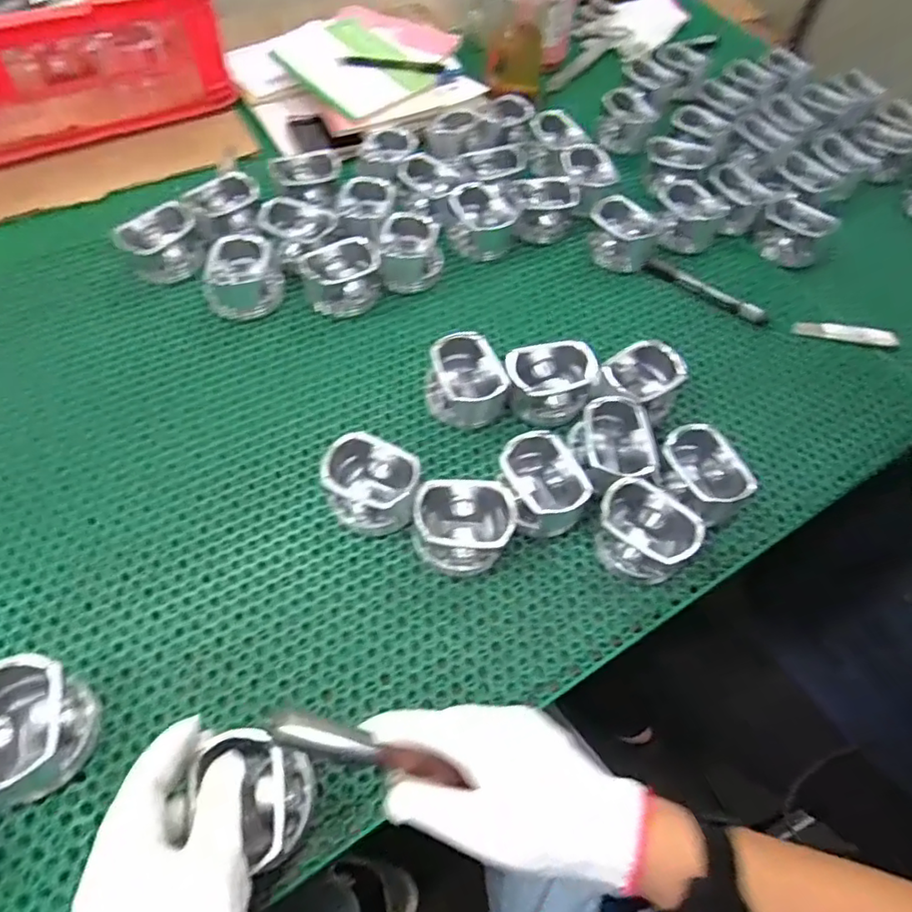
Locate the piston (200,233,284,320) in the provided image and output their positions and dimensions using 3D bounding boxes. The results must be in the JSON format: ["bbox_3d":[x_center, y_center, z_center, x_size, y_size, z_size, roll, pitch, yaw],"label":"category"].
[{"bbox_3d":[-0.219,-0.185,0.607,0.074,0.054,0.074,-10,59,-9],"label":"piston"}]

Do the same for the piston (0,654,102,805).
[{"bbox_3d":[-0.271,0.169,0.375,0.061,0.057,0.076,-16,60,-12],"label":"piston"}]

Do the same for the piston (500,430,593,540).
[{"bbox_3d":[0.070,0.022,0.493,0.065,0.053,0.074,-12,59,-10],"label":"piston"}]

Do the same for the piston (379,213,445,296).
[{"bbox_3d":[-0.047,-0.222,0.643,0.065,0.053,0.064,1,58,-2],"label":"piston"}]

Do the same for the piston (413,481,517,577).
[{"bbox_3d":[0.006,0.056,0.468,0.076,0.053,0.058,-1,58,-4],"label":"piston"}]

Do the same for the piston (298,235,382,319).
[{"bbox_3d":[-0.118,-0.185,0.611,0.078,0.049,0.069,-3,58,-5],"label":"piston"}]

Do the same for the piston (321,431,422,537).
[{"bbox_3d":[-0.069,0.025,0.481,0.076,0.050,0.065,18,59,8],"label":"piston"}]

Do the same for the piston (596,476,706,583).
[{"bbox_3d":[0.150,0.063,0.480,0.078,0.049,0.065,39,64,20],"label":"piston"}]

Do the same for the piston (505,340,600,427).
[{"bbox_3d":[0.087,-0.069,0.553,0.079,0.050,0.064,-5,58,-6],"label":"piston"}]

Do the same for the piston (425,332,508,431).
[{"bbox_3d":[0.009,-0.073,0.548,0.069,0.059,0.068,-8,59,-7],"label":"piston"}]

